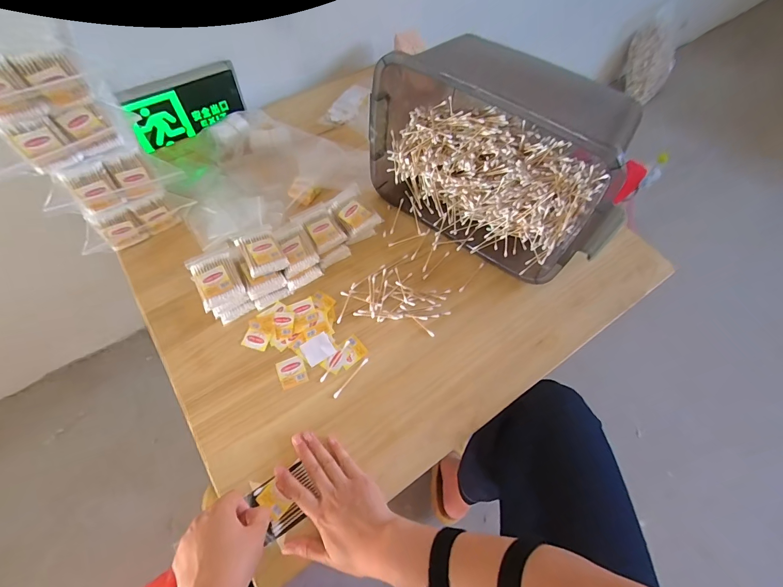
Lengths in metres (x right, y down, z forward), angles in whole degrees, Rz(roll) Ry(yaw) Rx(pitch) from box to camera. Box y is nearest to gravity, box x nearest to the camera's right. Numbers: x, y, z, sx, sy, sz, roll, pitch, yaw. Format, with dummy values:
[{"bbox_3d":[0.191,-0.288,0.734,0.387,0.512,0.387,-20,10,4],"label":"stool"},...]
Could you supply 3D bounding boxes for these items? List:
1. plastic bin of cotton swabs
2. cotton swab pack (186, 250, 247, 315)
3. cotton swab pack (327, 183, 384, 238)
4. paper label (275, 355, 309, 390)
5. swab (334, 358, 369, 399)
[{"bbox_3d":[0.155,-0.218,0.577,0.412,0.226,0.196,36,69,14],"label":"plastic bin of cotton swabs"},{"bbox_3d":[-0.258,-0.028,0.534,0.061,0.019,0.092,-26,65,-15],"label":"cotton swab pack"},{"bbox_3d":[-0.064,-0.140,0.618,0.062,0.015,0.084,-34,78,-5],"label":"cotton swab pack"},{"bbox_3d":[-0.146,0.115,0.537,0.039,0.004,0.042,-20,67,-11],"label":"paper label"},{"bbox_3d":[-0.058,0.121,0.530,0.006,0.004,0.073,37,69,15],"label":"swab"}]

